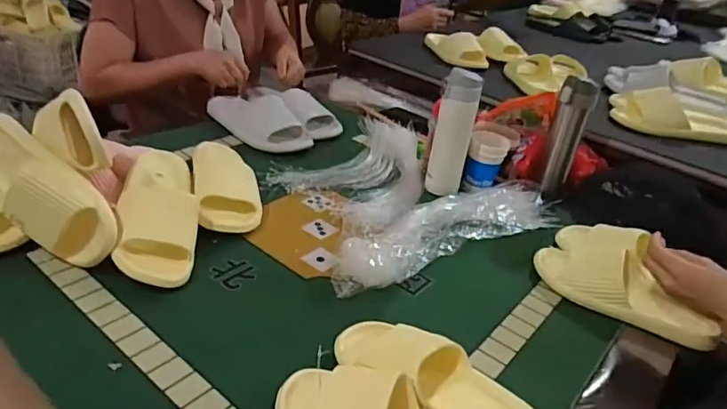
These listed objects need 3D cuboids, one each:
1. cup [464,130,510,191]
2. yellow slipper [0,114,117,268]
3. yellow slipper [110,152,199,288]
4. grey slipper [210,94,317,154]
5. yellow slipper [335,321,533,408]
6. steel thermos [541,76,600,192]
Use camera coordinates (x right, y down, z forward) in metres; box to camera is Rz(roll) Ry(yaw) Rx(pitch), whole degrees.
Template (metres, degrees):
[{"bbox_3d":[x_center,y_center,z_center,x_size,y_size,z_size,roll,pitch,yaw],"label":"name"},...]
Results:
[{"bbox_3d":[0.232,-0.081,1.010,0.070,0.098,0.080,15,32,11],"label":"cup"},{"bbox_3d":[-0.416,-0.021,0.680,0.251,0.103,0.078,43,41,11],"label":"yellow slipper"},{"bbox_3d":[-0.288,0.005,0.762,0.098,0.064,0.267,-2,33,-15],"label":"yellow slipper"},{"bbox_3d":[-0.223,-0.183,1.102,0.253,0.070,0.108,26,36,27],"label":"grey slipper"},{"bbox_3d":[0.084,0.185,0.574,0.243,0.058,0.092,23,34,23],"label":"yellow slipper"},{"bbox_3d":[0.395,-0.134,1.037,0.063,0.211,0.058,4,31,-6],"label":"steel thermos"}]

